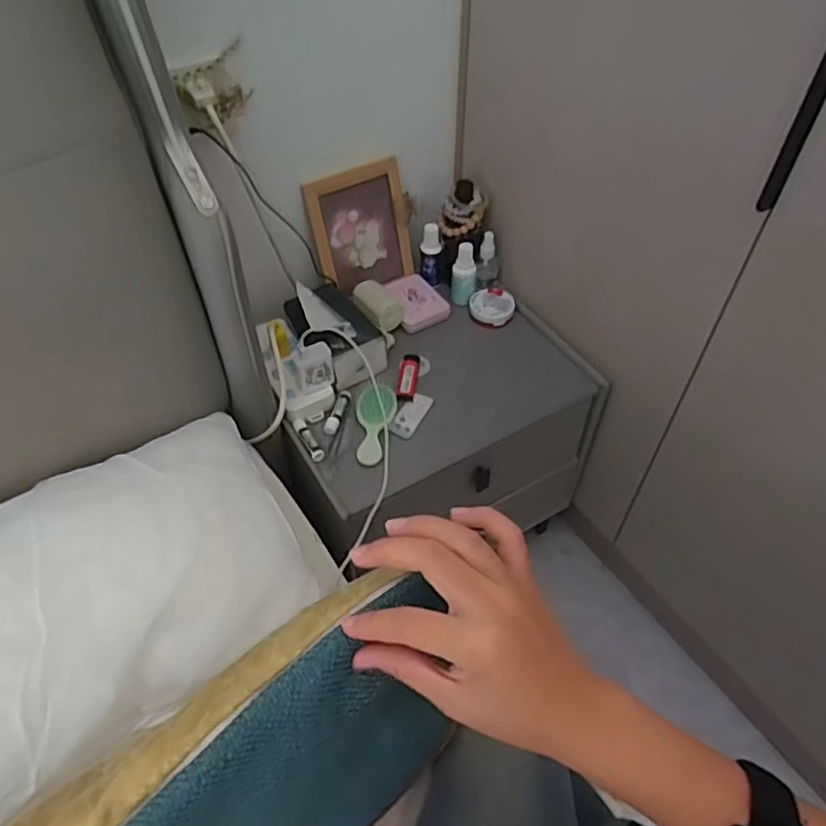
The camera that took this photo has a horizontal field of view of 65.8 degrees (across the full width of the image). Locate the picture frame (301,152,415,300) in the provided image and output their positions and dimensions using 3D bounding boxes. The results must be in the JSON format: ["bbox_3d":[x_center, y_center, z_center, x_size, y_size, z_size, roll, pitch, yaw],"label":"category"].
[{"bbox_3d":[-0.076,-0.274,0.962,0.153,0.178,0.024,-24,37,-21],"label":"picture frame"}]

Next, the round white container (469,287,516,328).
[{"bbox_3d":[0.123,-0.166,0.998,0.068,0.021,0.074,0,50,0],"label":"round white container"}]

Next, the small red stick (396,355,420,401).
[{"bbox_3d":[-0.007,-0.052,0.914,0.025,0.014,0.089,5,51,4],"label":"small red stick"}]

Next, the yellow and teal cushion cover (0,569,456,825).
[{"bbox_3d":[-0.184,0.259,0.335,0.453,0.182,0.103,-27,56,-22],"label":"yellow and teal cushion cover"}]

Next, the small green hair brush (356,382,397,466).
[{"bbox_3d":[-0.050,0.012,0.850,0.051,0.027,0.121,0,50,0],"label":"small green hair brush"}]

